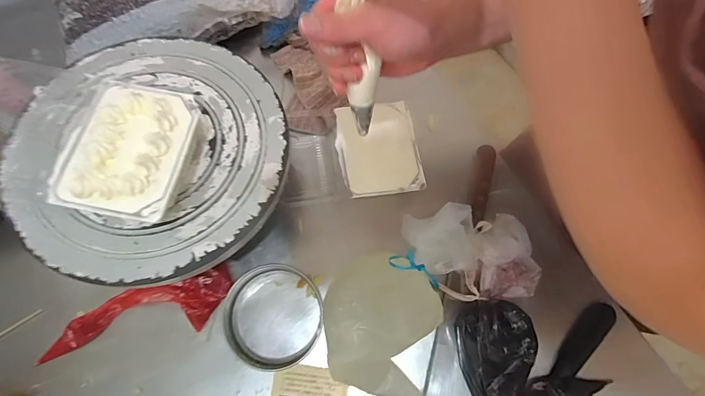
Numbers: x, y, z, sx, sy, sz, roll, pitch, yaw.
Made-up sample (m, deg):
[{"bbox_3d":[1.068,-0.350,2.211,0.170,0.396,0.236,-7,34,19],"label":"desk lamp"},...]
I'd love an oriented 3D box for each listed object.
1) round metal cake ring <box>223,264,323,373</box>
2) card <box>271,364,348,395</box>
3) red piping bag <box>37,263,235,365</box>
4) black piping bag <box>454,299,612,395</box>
[{"bbox_3d":[-0.092,0.139,0.426,0.111,0.048,0.119,1,68,-3],"label":"round metal cake ring"},{"bbox_3d":[-0.050,0.227,0.418,0.086,0.004,0.053,7,68,-1],"label":"card"},{"bbox_3d":[-0.254,0.138,0.426,0.217,0.035,0.066,-14,70,-8],"label":"red piping bag"},{"bbox_3d":[0.197,0.198,0.411,0.178,0.070,0.116,41,72,12],"label":"black piping bag"}]

